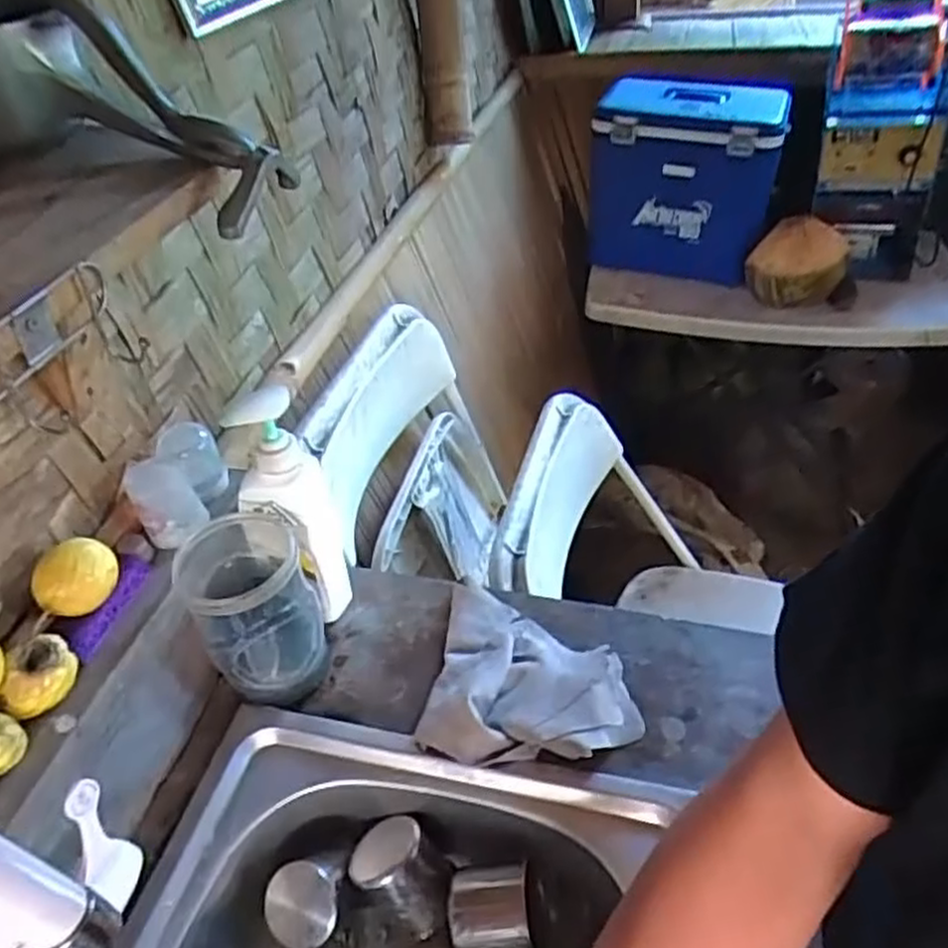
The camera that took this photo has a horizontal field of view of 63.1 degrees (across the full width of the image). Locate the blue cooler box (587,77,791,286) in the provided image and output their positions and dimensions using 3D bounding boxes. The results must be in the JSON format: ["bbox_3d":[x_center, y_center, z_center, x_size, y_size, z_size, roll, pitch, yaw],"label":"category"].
[{"bbox_3d":[0.442,-0.629,1.644,0.364,0.343,0.261,4,42,10],"label":"blue cooler box"}]

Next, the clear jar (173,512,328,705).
[{"bbox_3d":[-0.187,0.112,0.664,0.097,0.150,0.123,-20,44,-16],"label":"clear jar"}]

